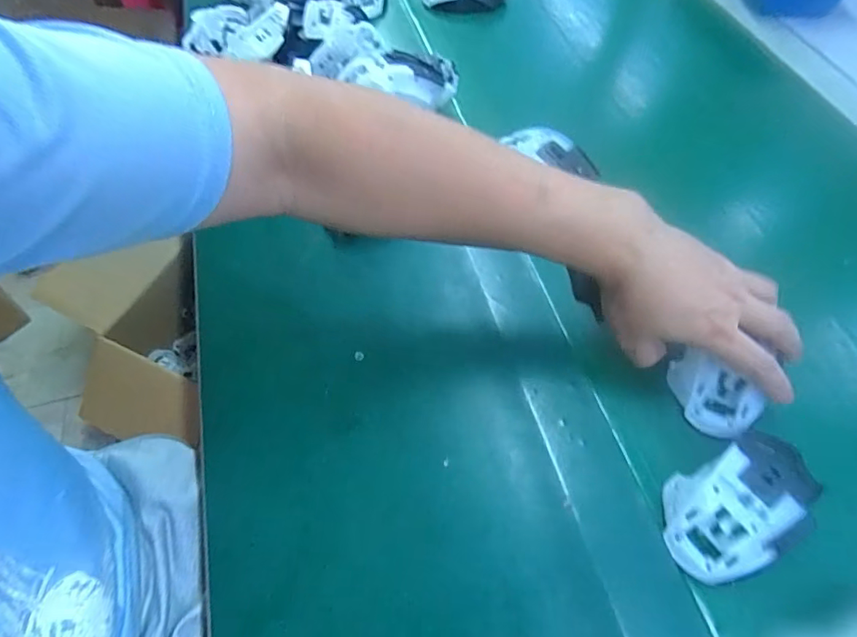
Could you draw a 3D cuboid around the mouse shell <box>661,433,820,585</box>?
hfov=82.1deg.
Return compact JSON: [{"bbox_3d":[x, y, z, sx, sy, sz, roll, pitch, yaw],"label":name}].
[{"bbox_3d":[0.209,0.124,0.327,0.107,0.028,0.066,-25,61,-11],"label":"mouse shell"}]

